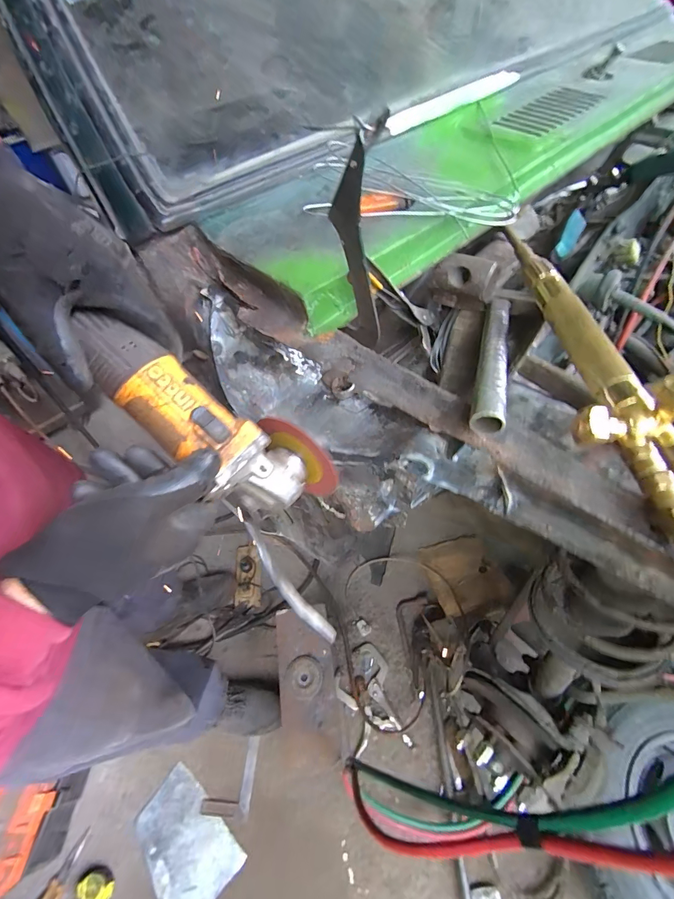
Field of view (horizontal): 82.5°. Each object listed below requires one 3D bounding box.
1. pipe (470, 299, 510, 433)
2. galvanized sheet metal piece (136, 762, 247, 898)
[{"bbox_3d":[0.137,-0.087,0.337,0.022,0.020,0.249,13,41,15],"label":"pipe"},{"bbox_3d":[-0.364,0.930,0.911,0.182,0.005,0.256,-40,60,-22],"label":"galvanized sheet metal piece"}]

